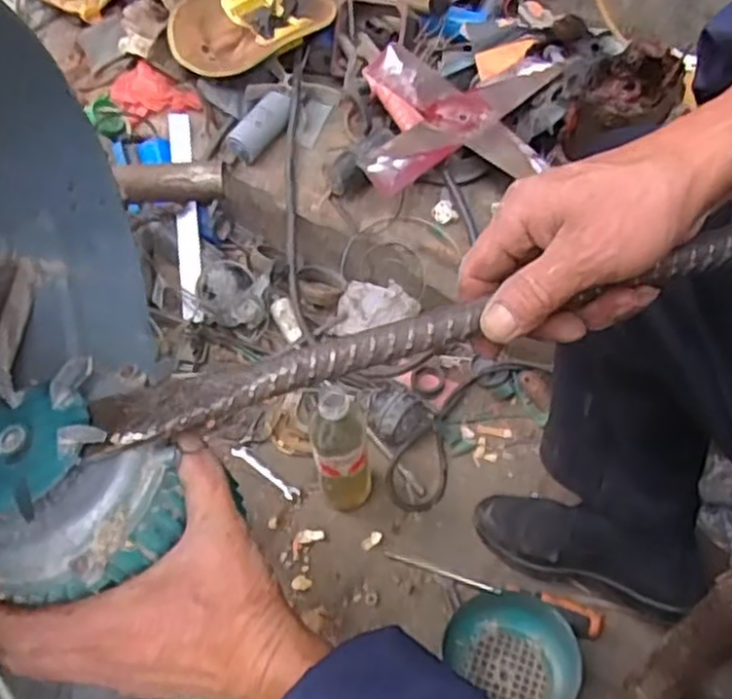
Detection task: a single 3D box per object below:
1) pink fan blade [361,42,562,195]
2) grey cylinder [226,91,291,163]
[{"bbox_3d":[0.124,-0.310,1.005,0.254,0.045,0.234,2,54,5],"label":"pink fan blade"},{"bbox_3d":[-0.154,-0.327,1.097,0.115,0.041,0.048,-49,61,1],"label":"grey cylinder"}]

